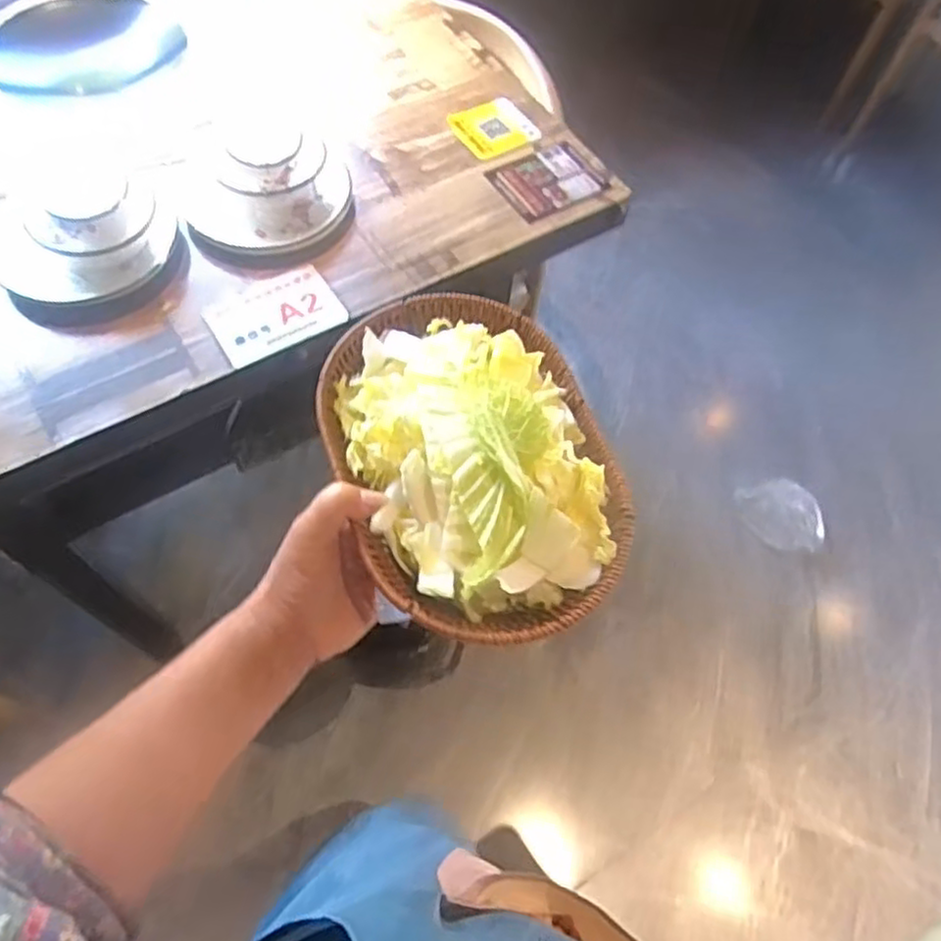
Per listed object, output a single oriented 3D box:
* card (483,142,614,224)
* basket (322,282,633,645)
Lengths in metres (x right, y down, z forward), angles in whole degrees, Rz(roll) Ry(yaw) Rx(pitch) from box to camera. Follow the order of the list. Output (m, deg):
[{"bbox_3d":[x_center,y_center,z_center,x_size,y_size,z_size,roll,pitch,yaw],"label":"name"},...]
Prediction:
[{"bbox_3d":[0.087,-0.327,0.798,0.115,0.005,0.090,-30,66,-17],"label":"card"},{"bbox_3d":[0.002,-0.013,0.438,0.161,0.090,0.239,-17,64,-14],"label":"basket"}]

